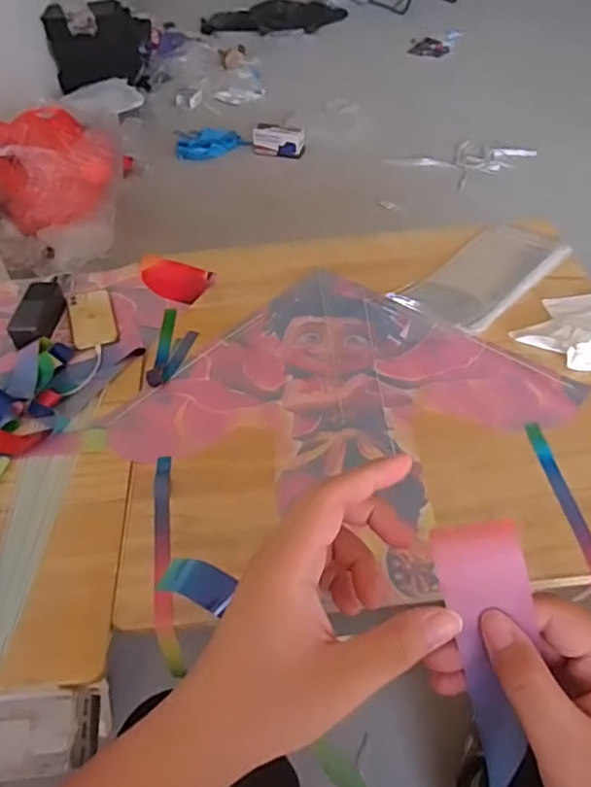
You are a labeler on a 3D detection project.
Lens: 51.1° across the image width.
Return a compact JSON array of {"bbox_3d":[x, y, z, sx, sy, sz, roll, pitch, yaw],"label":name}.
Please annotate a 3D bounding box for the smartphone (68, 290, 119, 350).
[{"bbox_3d":[-0.360,-0.136,1.099,0.075,0.012,0.157,-16,49,-11],"label":"smartphone"}]

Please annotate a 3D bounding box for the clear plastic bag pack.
[{"bbox_3d":[0.352,-0.228,1.128,0.354,0.027,0.174,-37,55,-26],"label":"clear plastic bag pack"}]

